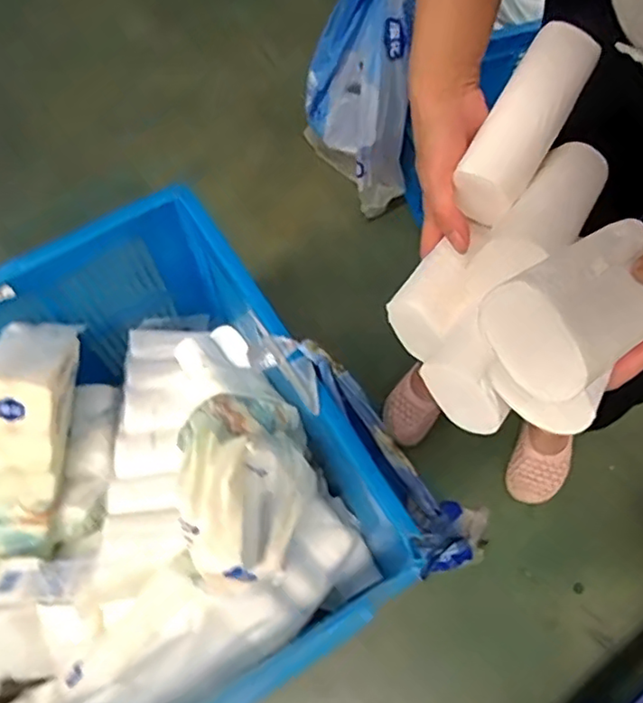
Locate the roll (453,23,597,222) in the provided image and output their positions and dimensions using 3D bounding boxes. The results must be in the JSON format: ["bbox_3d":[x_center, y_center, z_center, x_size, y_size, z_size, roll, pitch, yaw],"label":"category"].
[{"bbox_3d":[0.139,-0.157,0.413,0.044,0.045,0.131,30,97,11],"label":"roll"}]

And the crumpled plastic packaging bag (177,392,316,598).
[{"bbox_3d":[-0.084,0.148,0.688,0.138,0.106,0.217,-6,66,-3],"label":"crumpled plastic packaging bag"}]

